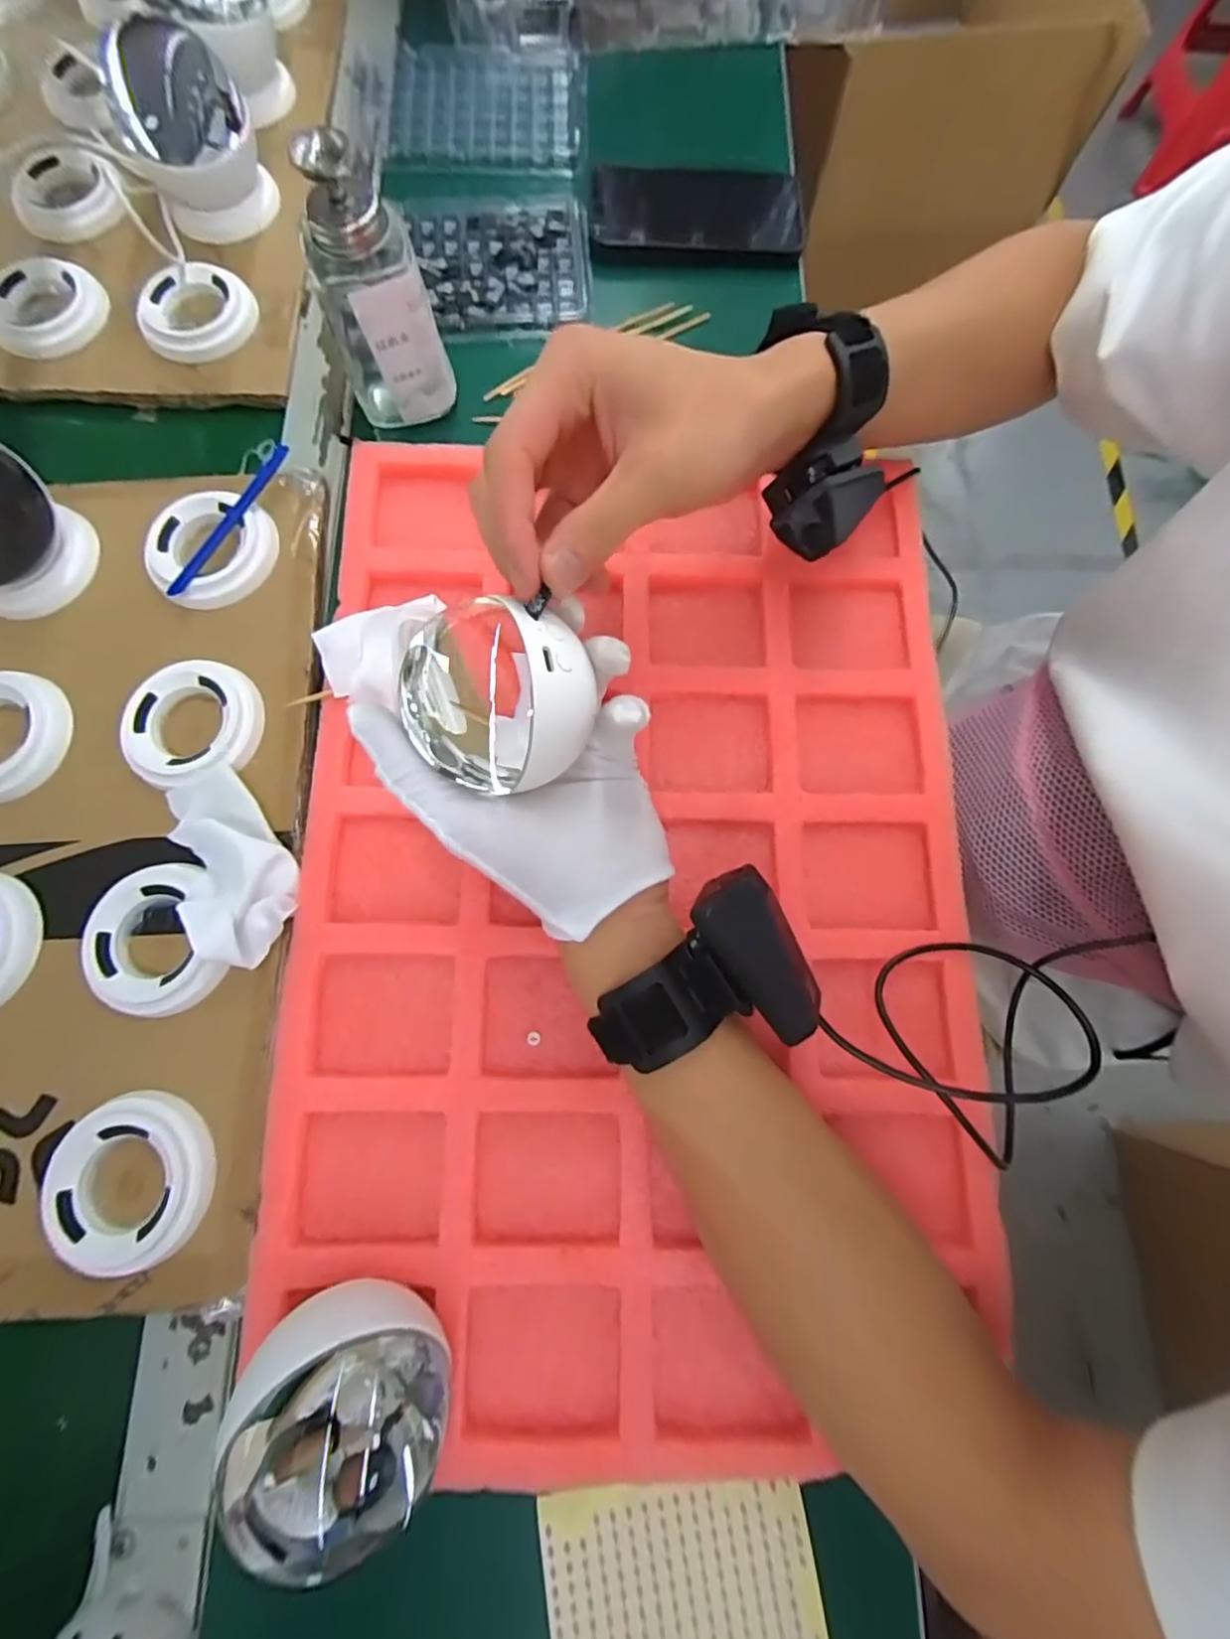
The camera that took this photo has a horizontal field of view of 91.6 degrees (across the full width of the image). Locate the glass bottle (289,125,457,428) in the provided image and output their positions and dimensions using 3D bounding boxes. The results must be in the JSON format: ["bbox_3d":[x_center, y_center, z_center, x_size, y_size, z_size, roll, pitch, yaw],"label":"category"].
[{"bbox_3d":[-0.133,-0.285,0.328,0.057,0.117,0.046,-22,79,-6],"label":"glass bottle"}]

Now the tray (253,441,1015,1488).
[{"bbox_3d":[0.010,0.034,0.302,0.325,0.020,0.476,1,78,0],"label":"tray"}]

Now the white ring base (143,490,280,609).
[{"bbox_3d":[-0.229,-0.154,0.339,0.063,0.013,0.068,0,77,-1],"label":"white ring base"}]

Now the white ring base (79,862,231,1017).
[{"bbox_3d":[-0.227,0.059,0.290,0.062,0.014,0.071,-24,79,-6],"label":"white ring base"}]

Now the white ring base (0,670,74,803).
[{"bbox_3d":[-0.329,-0.045,0.320,0.067,0.011,0.071,0,77,-1],"label":"white ring base"}]

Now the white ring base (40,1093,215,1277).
[{"bbox_3d":[-0.217,0.162,0.269,0.075,0.012,0.070,11,77,1],"label":"white ring base"}]

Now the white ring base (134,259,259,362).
[{"bbox_3d":[-0.269,-0.328,0.387,0.069,0.013,0.065,0,77,-1],"label":"white ring base"}]

